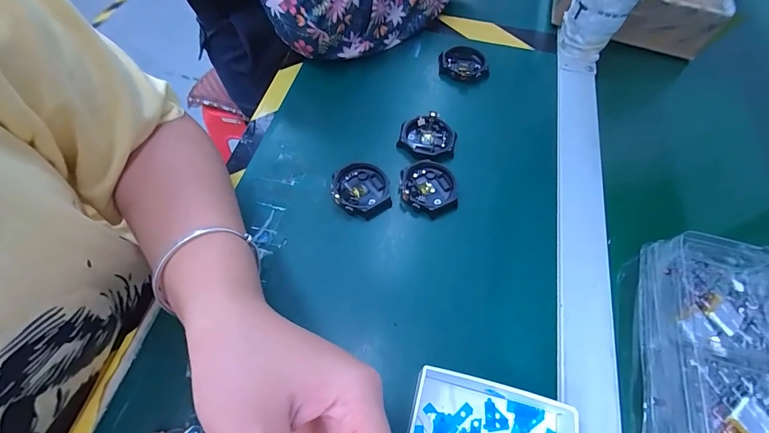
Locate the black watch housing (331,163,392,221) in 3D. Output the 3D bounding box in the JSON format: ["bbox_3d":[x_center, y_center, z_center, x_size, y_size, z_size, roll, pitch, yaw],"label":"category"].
[{"bbox_3d":[-0.020,-0.023,0.331,0.049,0.010,0.050,-7,62,-7],"label":"black watch housing"}]

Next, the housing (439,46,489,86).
[{"bbox_3d":[0.087,-0.173,0.424,0.050,0.013,0.053,0,59,-1],"label":"housing"}]

